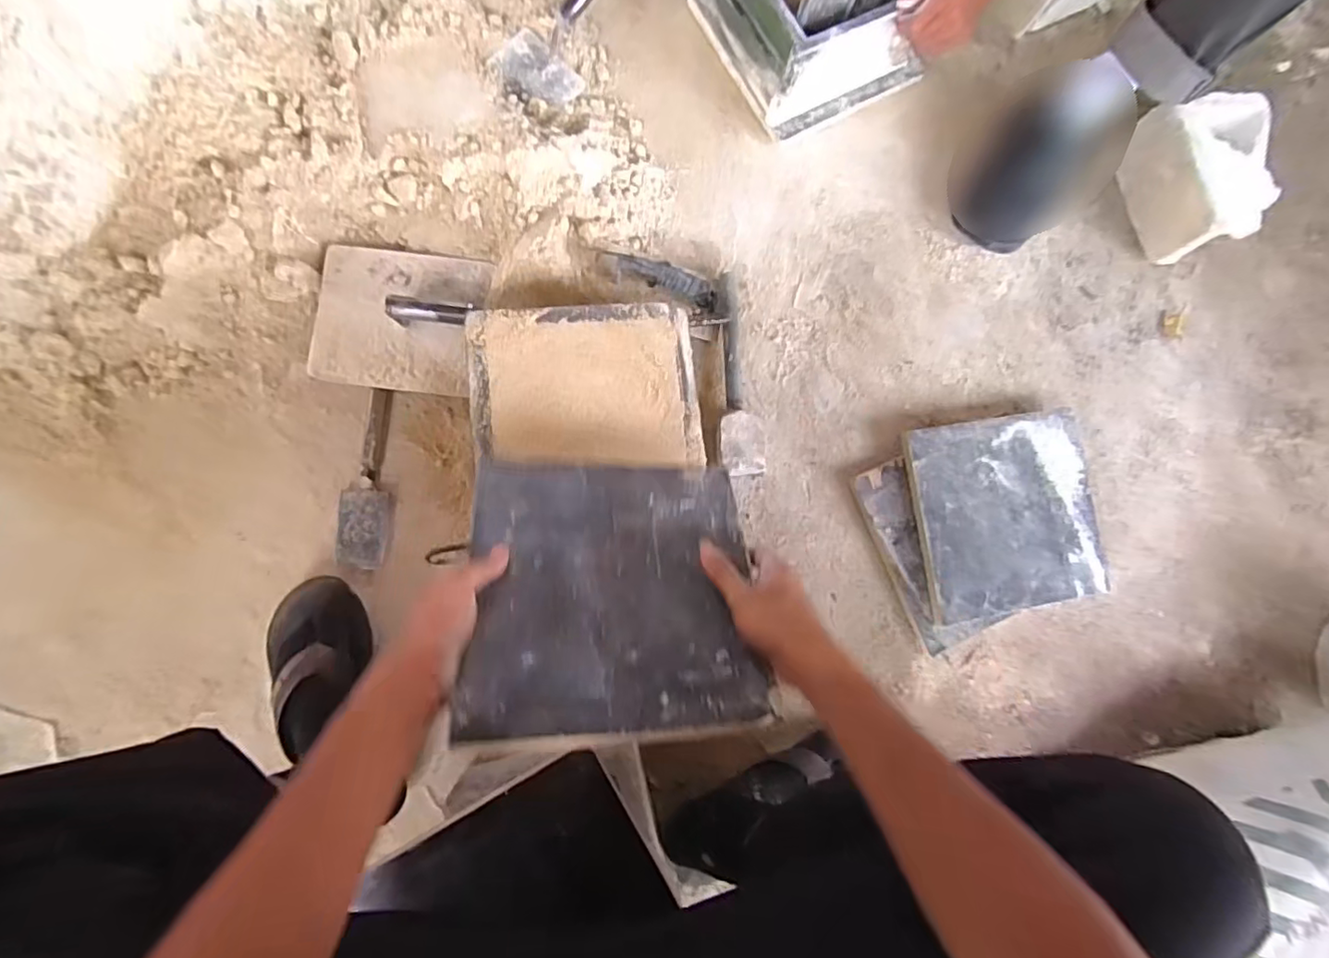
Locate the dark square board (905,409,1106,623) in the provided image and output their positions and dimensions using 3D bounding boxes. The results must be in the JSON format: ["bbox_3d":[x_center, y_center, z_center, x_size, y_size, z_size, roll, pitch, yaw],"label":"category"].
[{"bbox_3d":[0.453,0.046,0.782,0.253,0.012,0.249,-8,88,-8],"label":"dark square board"}]

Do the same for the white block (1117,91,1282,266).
[{"bbox_3d":[0.753,-0.427,0.852,0.164,0.115,0.193,-20,84,-12],"label":"white block"}]

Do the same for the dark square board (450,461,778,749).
[{"bbox_3d":[-0.039,0.083,0.486,0.225,0.008,0.241,2,51,-11],"label":"dark square board"}]

